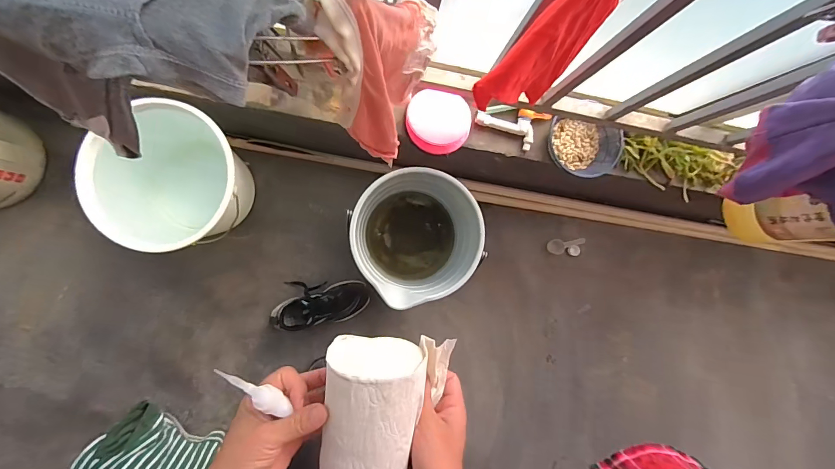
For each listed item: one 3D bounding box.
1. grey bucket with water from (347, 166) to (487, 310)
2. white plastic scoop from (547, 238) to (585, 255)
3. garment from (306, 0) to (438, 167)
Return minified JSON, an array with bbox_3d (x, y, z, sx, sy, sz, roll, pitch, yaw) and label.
[{"bbox_3d":[-0.017,-0.001,0.963,0.279,0.280,0.285,0,89,-8],"label":"grey bucket with water"},{"bbox_3d":[0.456,0.032,1.155,0.110,0.012,0.046,-11,92,7],"label":"white plastic scoop"},{"bbox_3d":[-0.027,-0.142,0.291,0.071,0.157,0.123,19,87,-7],"label":"garment"}]

